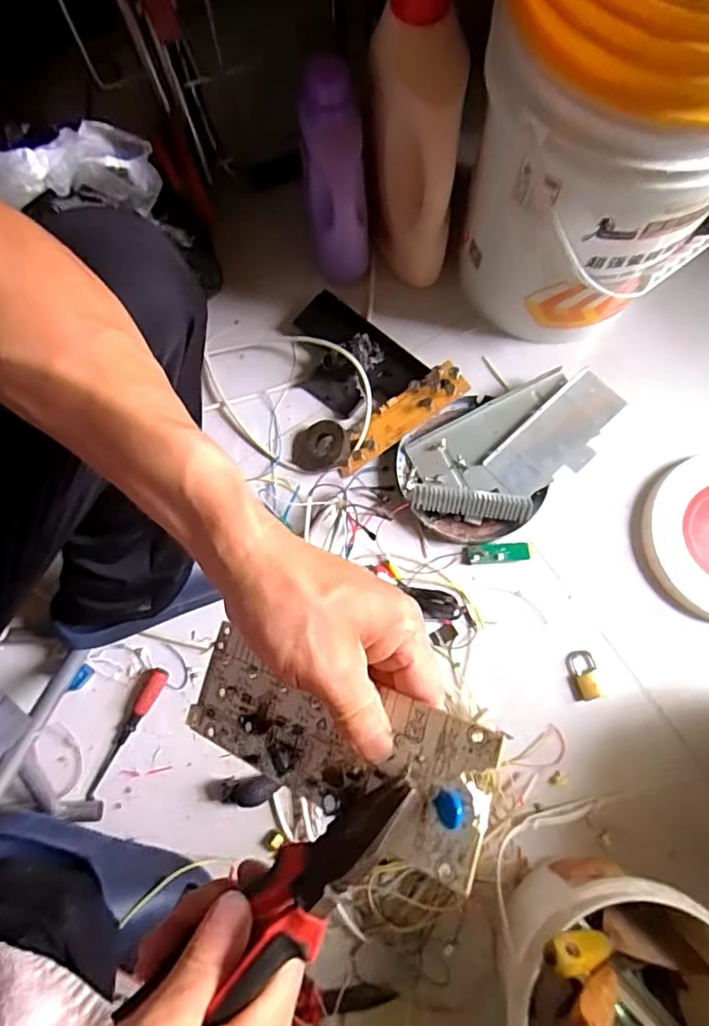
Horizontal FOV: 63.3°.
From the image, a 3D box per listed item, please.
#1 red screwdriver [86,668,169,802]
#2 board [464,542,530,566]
[{"bbox_3d":[-0.283,0.274,0.715,0.024,0.018,0.172,26,79,6],"label":"red screwdriver"},{"bbox_3d":[0.188,0.054,0.761,0.083,0.009,0.025,-4,77,0],"label":"board"}]

